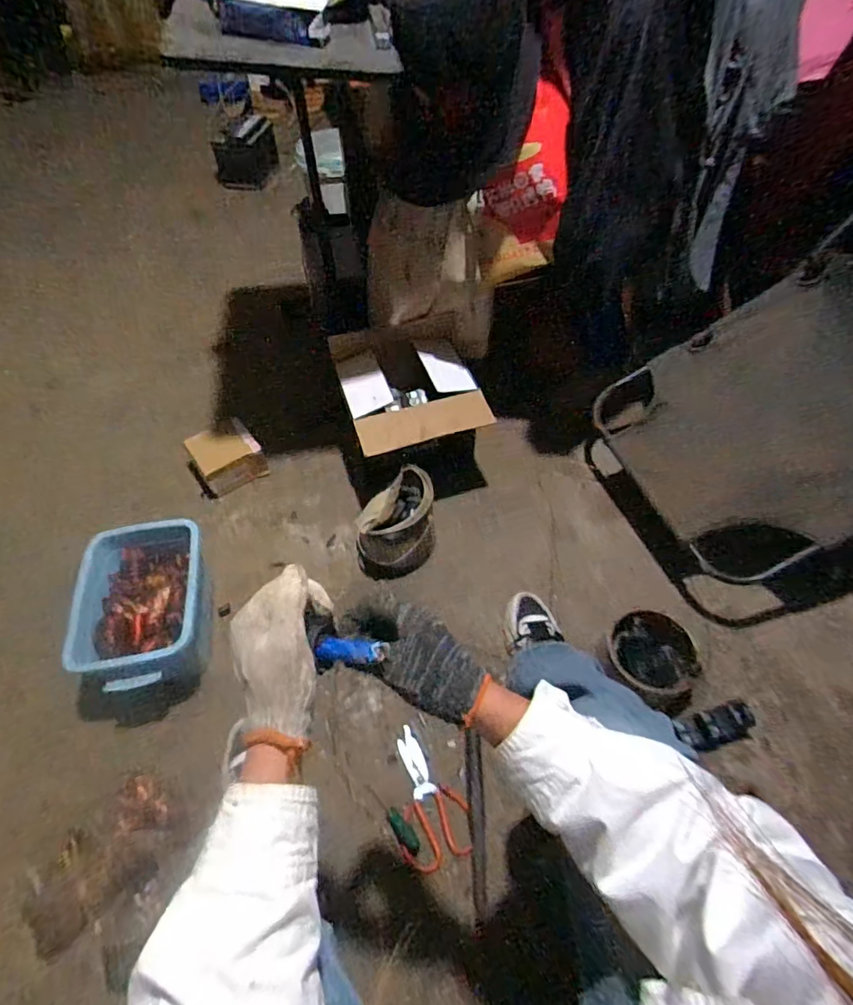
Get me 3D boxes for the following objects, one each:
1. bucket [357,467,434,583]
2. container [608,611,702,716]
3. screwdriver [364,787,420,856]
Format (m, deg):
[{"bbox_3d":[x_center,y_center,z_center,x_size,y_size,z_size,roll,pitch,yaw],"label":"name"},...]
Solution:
[{"bbox_3d":[-0.064,0.046,1.053,0.154,0.170,0.167,1,54,1],"label":"bucket"},{"bbox_3d":[0.399,0.271,0.911,0.156,0.086,0.152,0,54,0],"label":"container"},{"bbox_3d":[-0.052,0.497,0.820,0.023,0.021,0.118,-36,62,-23],"label":"screwdriver"}]

